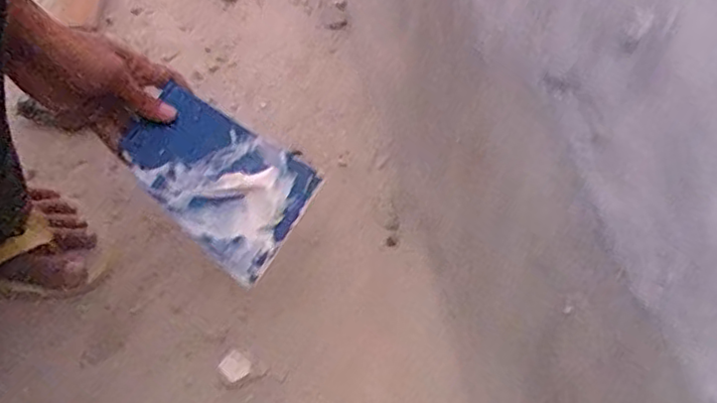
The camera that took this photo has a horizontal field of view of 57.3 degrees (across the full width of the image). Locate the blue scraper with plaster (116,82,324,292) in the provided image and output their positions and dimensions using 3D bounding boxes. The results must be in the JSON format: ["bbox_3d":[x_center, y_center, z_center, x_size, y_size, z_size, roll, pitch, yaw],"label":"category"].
[{"bbox_3d":[-0.111,-0.017,0.507,0.139,0.006,0.100,34,70,1],"label":"blue scraper with plaster"}]

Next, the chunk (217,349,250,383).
[{"bbox_3d":[-0.102,0.137,0.543,0.022,0.007,0.022,36,60,19],"label":"chunk"}]

